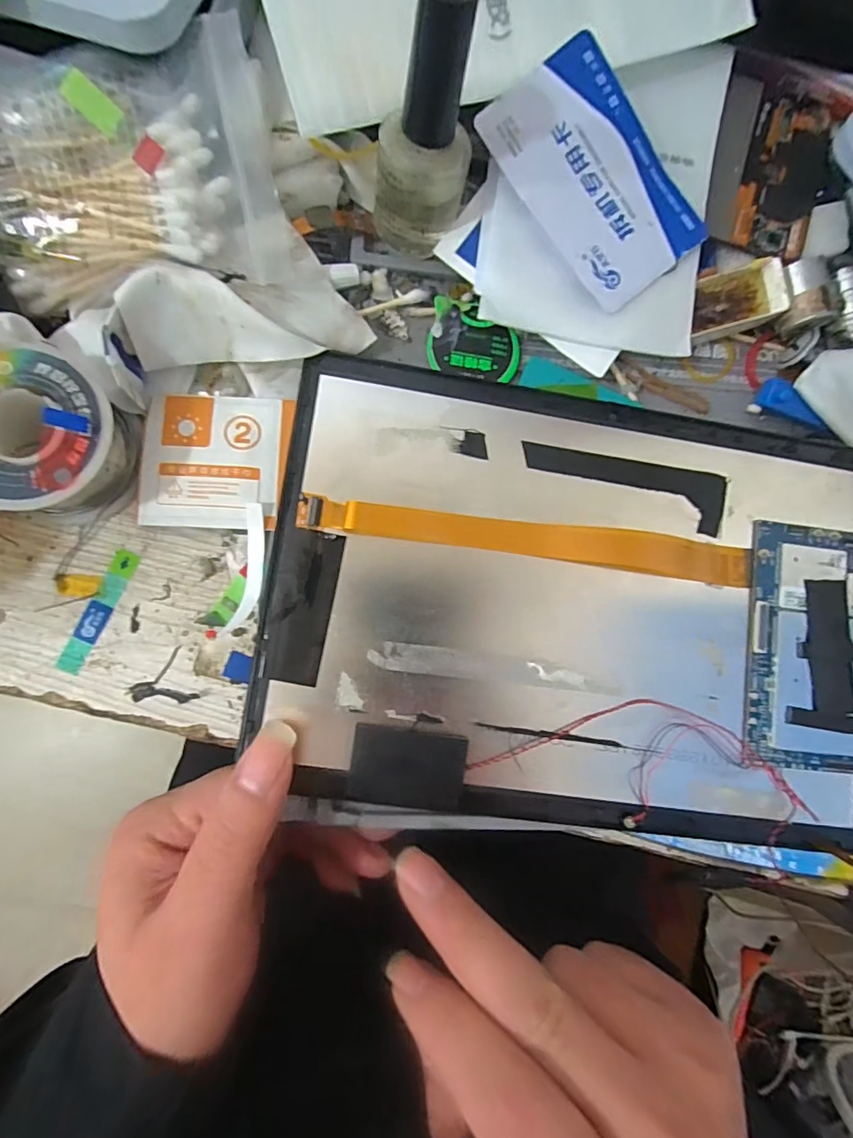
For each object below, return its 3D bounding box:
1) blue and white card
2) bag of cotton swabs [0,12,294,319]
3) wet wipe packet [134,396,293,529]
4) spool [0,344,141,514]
[{"bbox_3d":[0.064,-0.147,0.189,0.052,0.004,0.085,-40,98,-1],"label":"blue and white card"},{"bbox_3d":[-0.100,-0.129,0.169,0.096,0.022,0.069,-12,104,0],"label":"bag of cotton swabs"},{"bbox_3d":[-0.079,-0.041,0.189,0.053,0.006,0.050,3,84,-6],"label":"wet wipe packet"},{"bbox_3d":[-0.132,-0.044,0.171,0.054,0.031,0.049,27,82,-3],"label":"spool"}]

